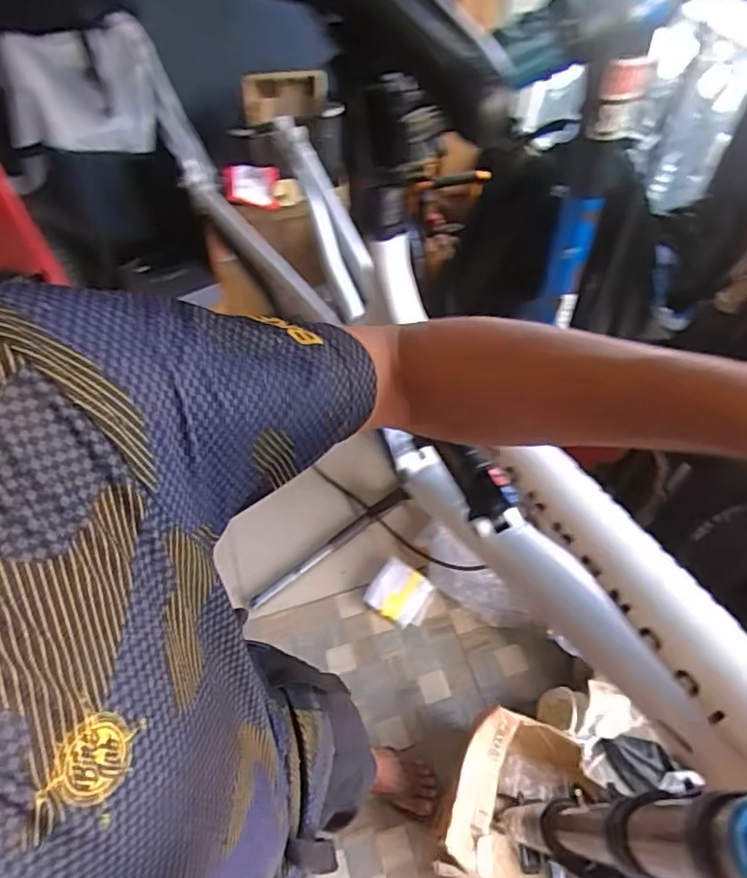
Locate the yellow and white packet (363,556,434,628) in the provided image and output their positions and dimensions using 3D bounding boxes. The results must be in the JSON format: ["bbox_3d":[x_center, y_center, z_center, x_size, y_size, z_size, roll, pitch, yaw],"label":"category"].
[{"bbox_3d":[0.070,0.403,1.500,0.154,0.031,0.144,27,58,19],"label":"yellow and white packet"}]

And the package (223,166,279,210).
[{"bbox_3d":[-0.351,-0.727,1.664,0.171,0.123,0.034,14,55,10],"label":"package"}]

